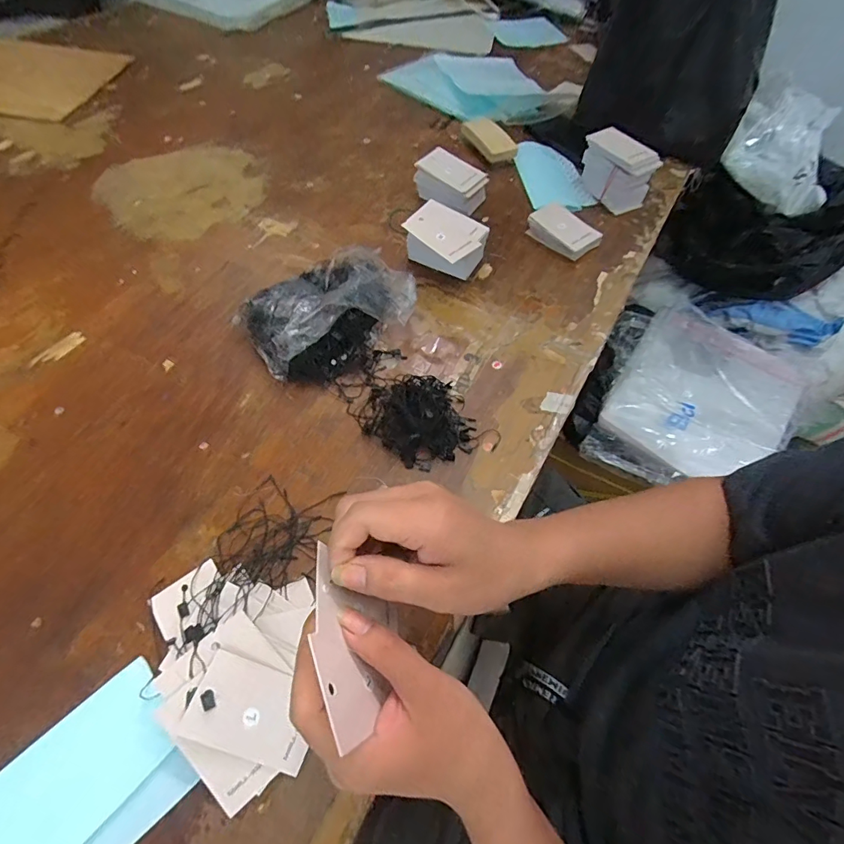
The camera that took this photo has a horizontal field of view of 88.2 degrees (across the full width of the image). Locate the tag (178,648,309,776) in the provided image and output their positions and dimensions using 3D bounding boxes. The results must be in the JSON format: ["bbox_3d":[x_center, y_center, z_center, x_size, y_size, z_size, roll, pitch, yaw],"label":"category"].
[{"bbox_3d":[-0.107,0.187,0.282,0.078,0.004,0.050,27,66,-8],"label":"tag"}]

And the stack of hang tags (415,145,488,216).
[{"bbox_3d":[0.040,-0.327,0.593,0.091,0.046,0.058,30,62,14],"label":"stack of hang tags"}]

